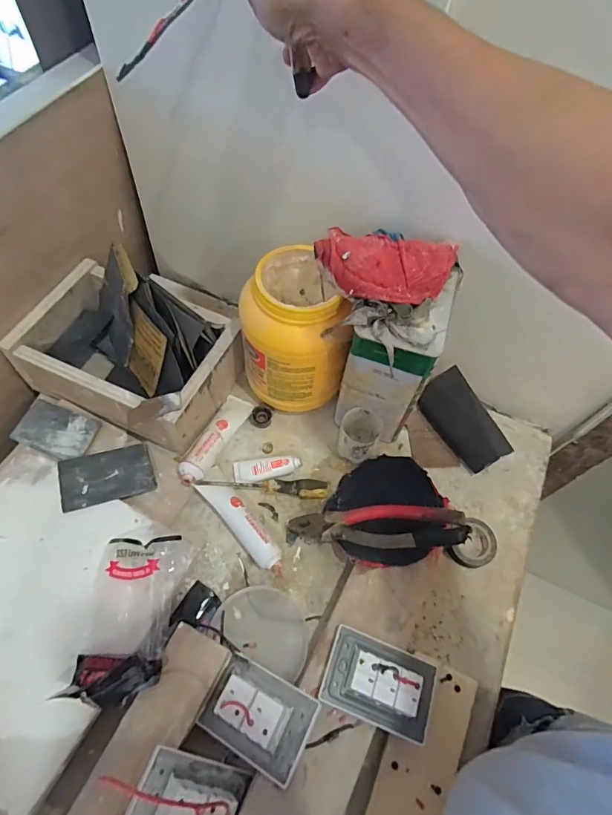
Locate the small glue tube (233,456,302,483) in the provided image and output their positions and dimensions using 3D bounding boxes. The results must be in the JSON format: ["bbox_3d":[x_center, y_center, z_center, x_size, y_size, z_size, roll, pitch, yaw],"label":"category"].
[{"bbox_3d":[-0.056,0.089,0.653,0.095,0.020,0.036,-3,61,-6],"label":"small glue tube"}]

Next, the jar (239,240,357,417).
[{"bbox_3d":[-0.025,-0.097,0.645,0.126,0.219,0.148,-11,62,-11],"label":"jar"}]

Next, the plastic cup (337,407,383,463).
[{"bbox_3d":[0.075,0.043,0.650,0.054,0.080,0.056,2,60,-3],"label":"plastic cup"}]

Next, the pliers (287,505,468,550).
[{"bbox_3d":[0.080,0.151,0.567,0.234,0.028,0.056,-7,57,24],"label":"pliers"}]

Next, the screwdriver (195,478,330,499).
[{"bbox_3d":[-0.058,0.113,0.625,0.178,0.022,0.023,0,60,-4],"label":"screwdriver"}]

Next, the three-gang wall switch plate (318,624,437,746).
[{"bbox_3d":[0.081,0.293,0.480,0.116,0.034,0.079,19,61,7],"label":"three-gang wall switch plate"}]

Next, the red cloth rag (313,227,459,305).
[{"bbox_3d":[0.091,-0.167,0.538,0.160,0.031,0.085,14,60,4],"label":"red cloth rag"}]

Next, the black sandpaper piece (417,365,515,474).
[{"bbox_3d":[0.233,0.020,0.679,0.078,0.014,0.149,-36,70,23],"label":"black sandpaper piece"}]

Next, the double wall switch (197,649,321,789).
[{"bbox_3d":[-0.054,0.317,0.467,0.115,0.040,0.079,14,56,30],"label":"double wall switch"}]

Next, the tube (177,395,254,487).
[{"bbox_3d":[-0.130,0.044,0.661,0.043,0.035,0.174,20,39,7],"label":"tube"}]

